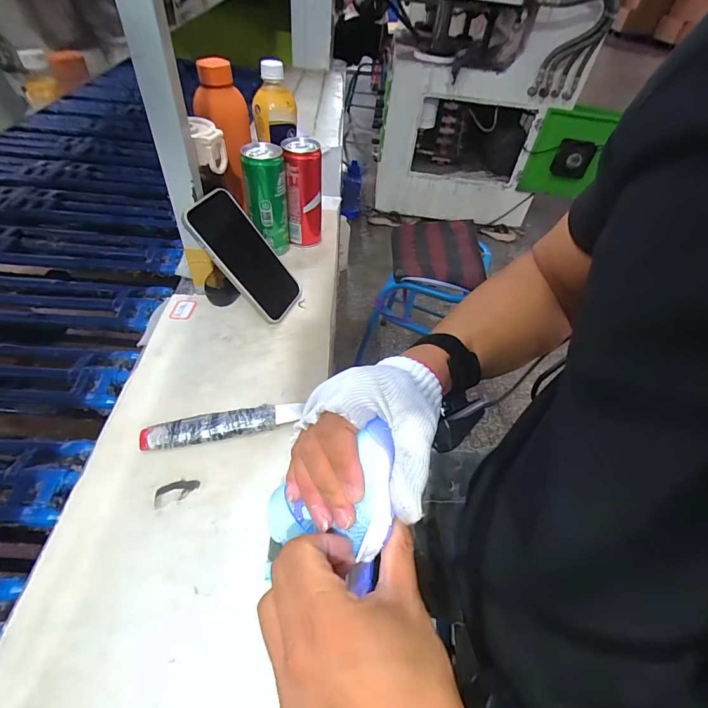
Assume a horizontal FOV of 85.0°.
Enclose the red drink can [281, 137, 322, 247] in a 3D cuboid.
[{"bbox_3d":[-0.075,-0.232,0.573,0.052,0.146,0.052,1,48,-4],"label":"red drink can"}]

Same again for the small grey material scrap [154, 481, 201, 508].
[{"bbox_3d":[-0.161,0.124,0.351,0.038,0.004,0.019,-16,52,-18],"label":"small grey material scrap"}]

